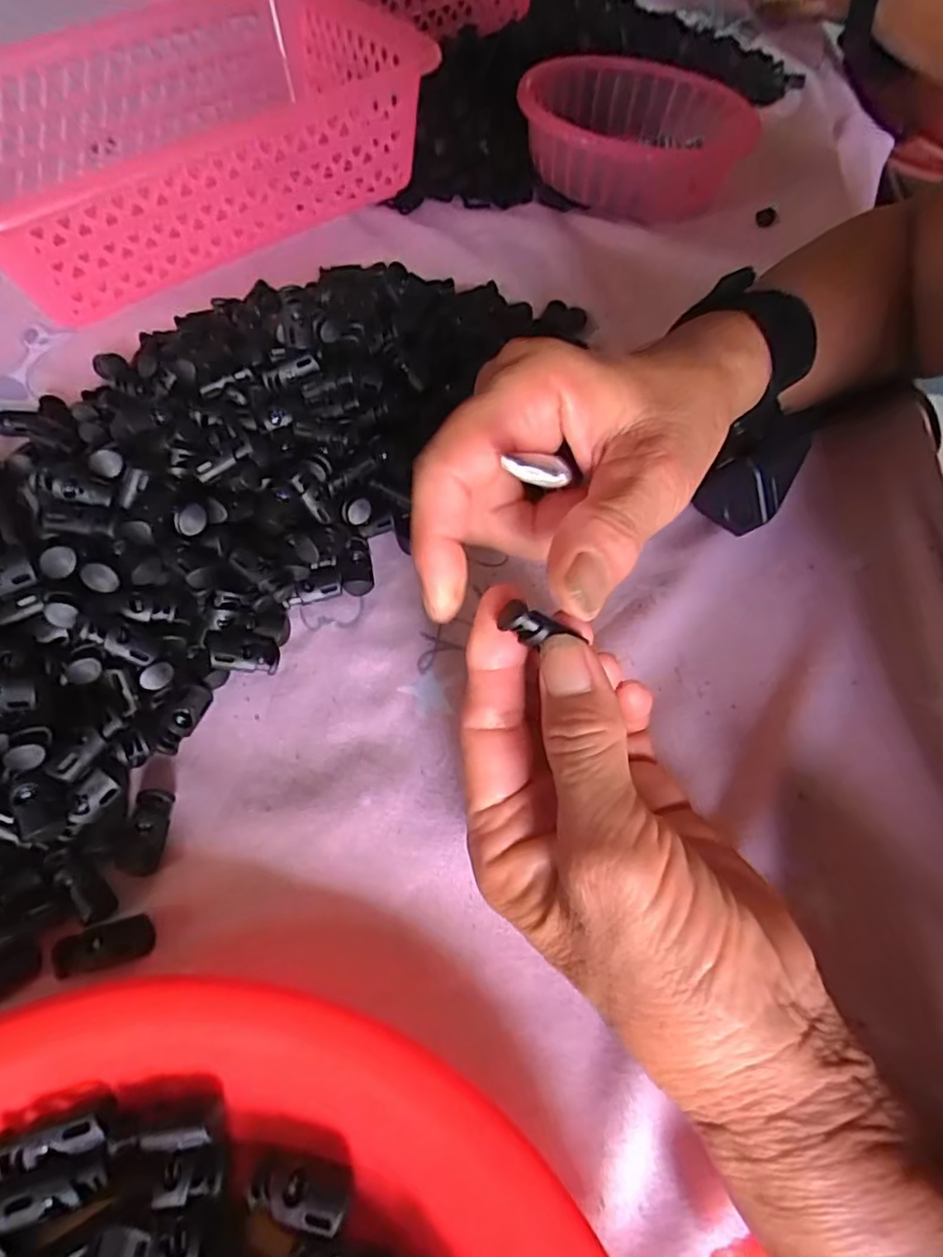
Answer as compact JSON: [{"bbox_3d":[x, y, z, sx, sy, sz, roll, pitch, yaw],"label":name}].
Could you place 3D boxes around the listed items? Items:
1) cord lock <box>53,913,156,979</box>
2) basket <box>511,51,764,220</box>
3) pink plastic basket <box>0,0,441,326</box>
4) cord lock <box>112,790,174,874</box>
[{"bbox_3d":[-0.117,0.101,0.201,0.029,0.006,0.015,-11,59,-9],"label":"cord lock"},{"bbox_3d":[0.117,-0.366,0.463,0.157,0.047,0.160,11,58,5],"label":"basket"},{"bbox_3d":[-0.198,-0.322,0.411,0.297,0.081,0.209,-31,64,-19],"label":"pink plastic basket"},{"bbox_3d":[-0.113,0.071,0.218,0.014,0.007,0.027,-2,58,-3],"label":"cord lock"}]

